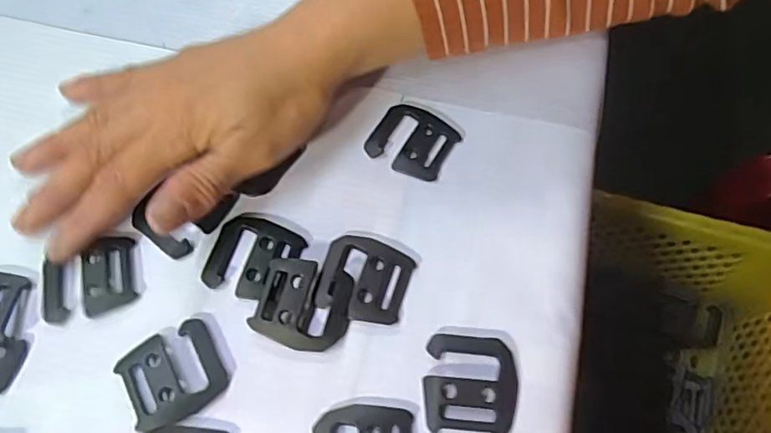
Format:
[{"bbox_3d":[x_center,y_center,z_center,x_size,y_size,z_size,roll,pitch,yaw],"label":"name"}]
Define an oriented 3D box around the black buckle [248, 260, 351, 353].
[{"bbox_3d":[-0.035,0.038,0.239,0.039,0.008,0.036,15,66,7],"label":"black buckle"}]

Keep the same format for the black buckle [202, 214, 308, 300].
[{"bbox_3d":[-0.059,0.017,0.249,0.038,0.005,0.038,19,67,9],"label":"black buckle"}]

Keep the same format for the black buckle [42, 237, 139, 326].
[{"bbox_3d":[-0.130,0.027,0.246,0.038,0.005,0.034,-13,66,-6],"label":"black buckle"}]

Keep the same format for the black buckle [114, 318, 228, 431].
[{"bbox_3d":[-0.087,0.064,0.228,0.037,0.005,0.035,-26,68,-11],"label":"black buckle"}]

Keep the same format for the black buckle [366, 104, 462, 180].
[{"bbox_3d":[0.013,-0.038,0.276,0.038,0.004,0.036,28,68,12],"label":"black buckle"}]

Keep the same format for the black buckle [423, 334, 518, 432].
[{"bbox_3d":[0.034,0.067,0.227,0.036,0.004,0.038,5,65,3],"label":"black buckle"}]

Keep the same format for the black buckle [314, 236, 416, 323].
[{"bbox_3d":[-0.009,0.027,0.245,0.038,0.004,0.036,17,66,8],"label":"black buckle"}]

